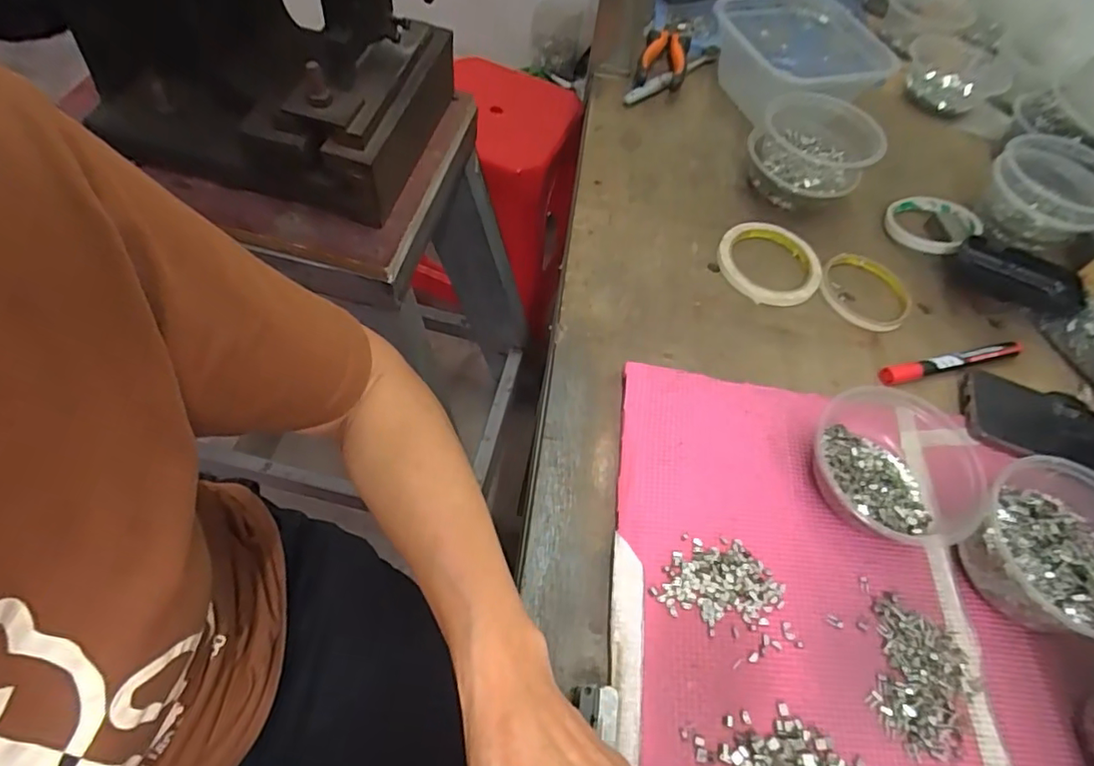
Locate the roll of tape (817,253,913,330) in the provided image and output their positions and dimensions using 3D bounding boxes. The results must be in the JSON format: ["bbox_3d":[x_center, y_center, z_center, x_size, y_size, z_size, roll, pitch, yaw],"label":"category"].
[{"bbox_3d":[0.303,-0.089,0.550,0.083,0.013,0.081,2,57,-3],"label":"roll of tape"}]

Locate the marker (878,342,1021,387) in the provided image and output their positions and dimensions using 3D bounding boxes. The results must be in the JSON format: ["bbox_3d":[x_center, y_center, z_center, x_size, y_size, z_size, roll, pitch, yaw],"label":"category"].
[{"bbox_3d":[0.355,-0.019,0.505,0.152,0.011,0.015,-12,59,-12],"label":"marker"}]

